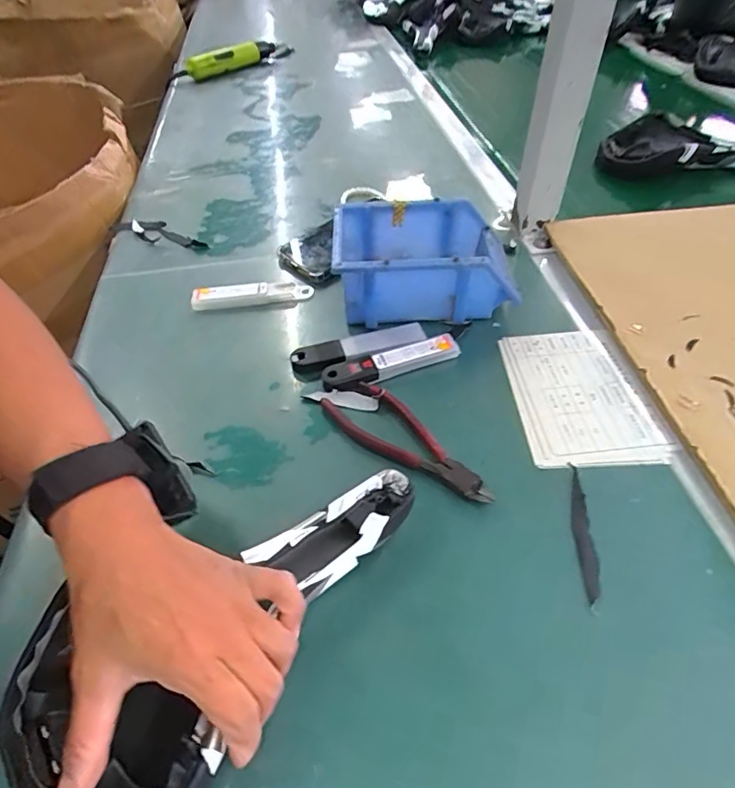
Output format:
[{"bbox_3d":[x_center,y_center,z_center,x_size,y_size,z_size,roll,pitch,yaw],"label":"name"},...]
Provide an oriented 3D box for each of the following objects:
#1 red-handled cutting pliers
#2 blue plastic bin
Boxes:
[{"bbox_3d":[0.030,0.039,0.398,0.050,0.011,0.154,-37,56,-26],"label":"red-handled cutting pliers"},{"bbox_3d":[0.055,-0.137,0.507,0.161,0.078,0.122,-2,48,2],"label":"blue plastic bin"}]

